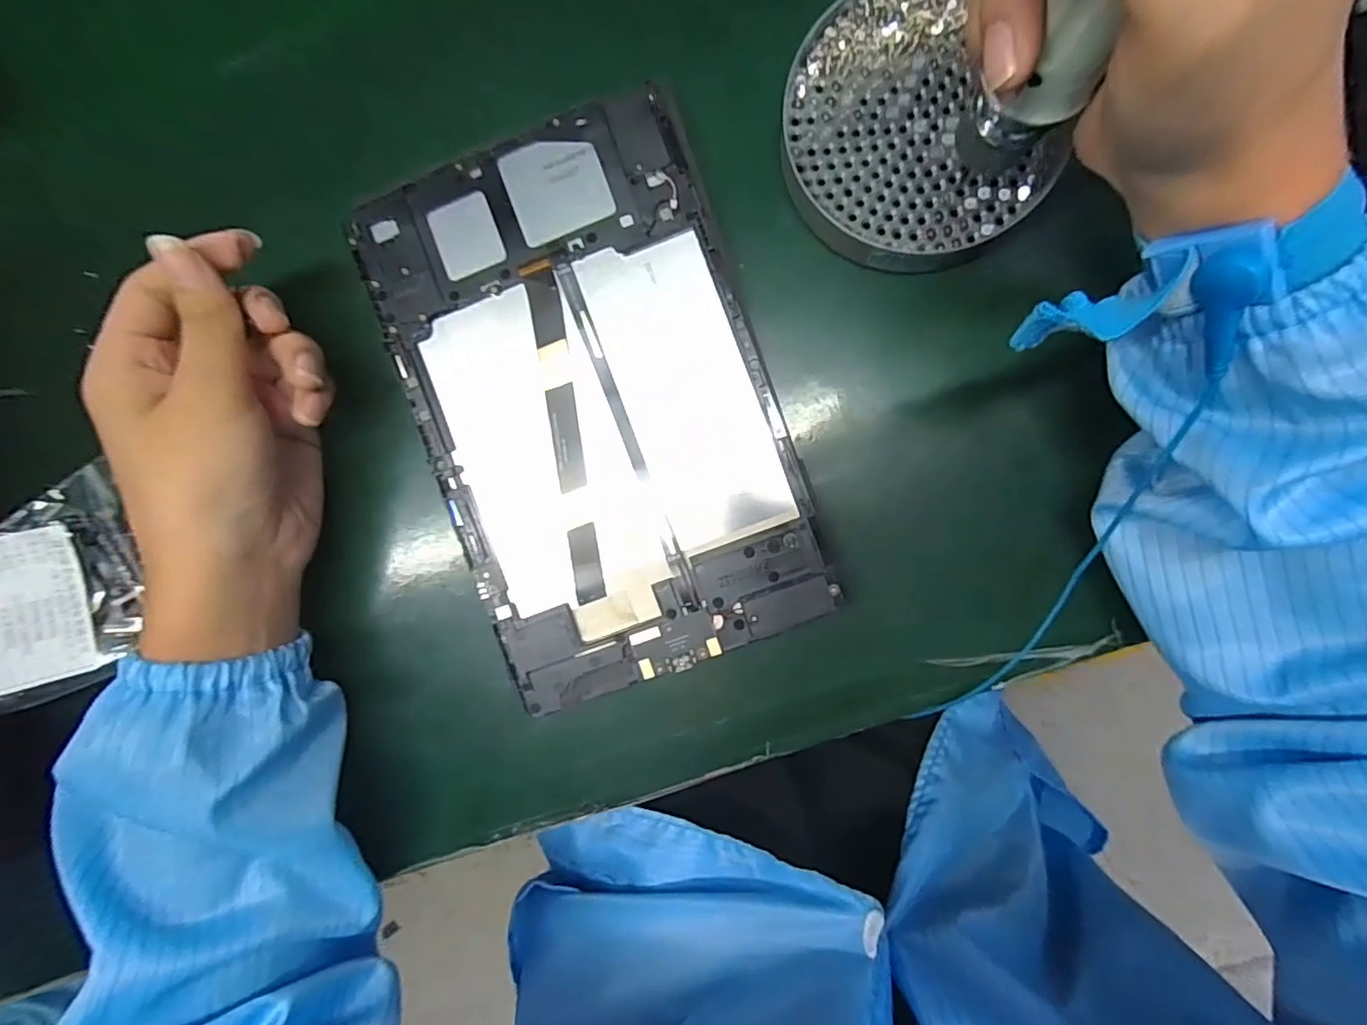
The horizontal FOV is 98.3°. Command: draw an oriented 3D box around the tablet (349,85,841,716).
[{"bbox_3d":[-0.040,-0.045,0.260,0.148,0.008,0.234,-20,90,5],"label":"tablet"}]

